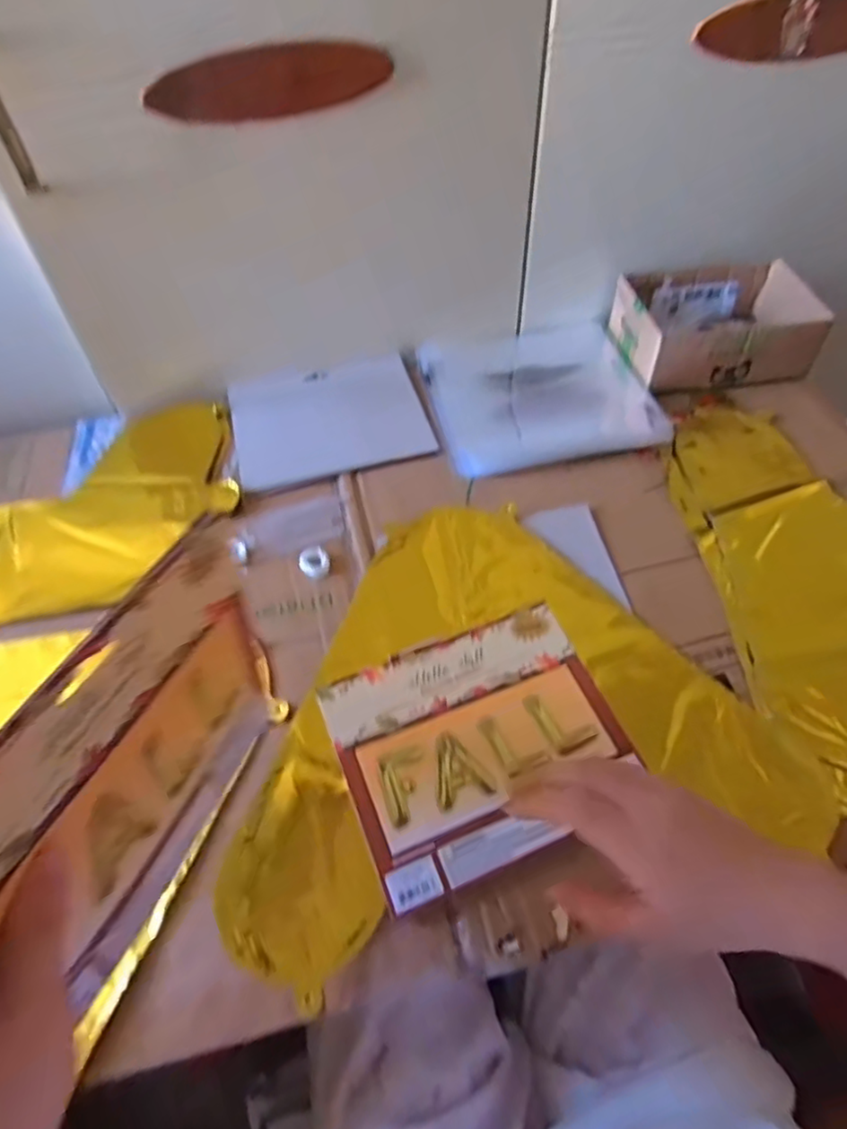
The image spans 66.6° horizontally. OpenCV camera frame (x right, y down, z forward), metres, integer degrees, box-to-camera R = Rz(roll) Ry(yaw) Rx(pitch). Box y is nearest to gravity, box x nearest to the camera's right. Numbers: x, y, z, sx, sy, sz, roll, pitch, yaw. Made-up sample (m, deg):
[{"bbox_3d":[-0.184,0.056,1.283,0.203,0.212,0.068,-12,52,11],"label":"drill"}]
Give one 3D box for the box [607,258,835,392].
[{"bbox_3d":[0.315,-0.258,0.703,0.191,0.071,0.142,-8,52,-5],"label":"box"}]

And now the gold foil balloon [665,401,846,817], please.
[{"bbox_3d":[0.350,0.015,0.542,0.224,0.039,0.425,-6,53,-2],"label":"gold foil balloon"}]

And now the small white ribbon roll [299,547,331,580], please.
[{"bbox_3d":[-0.094,-0.001,0.558,0.025,0.013,0.026,-1,51,1],"label":"small white ribbon roll"}]

